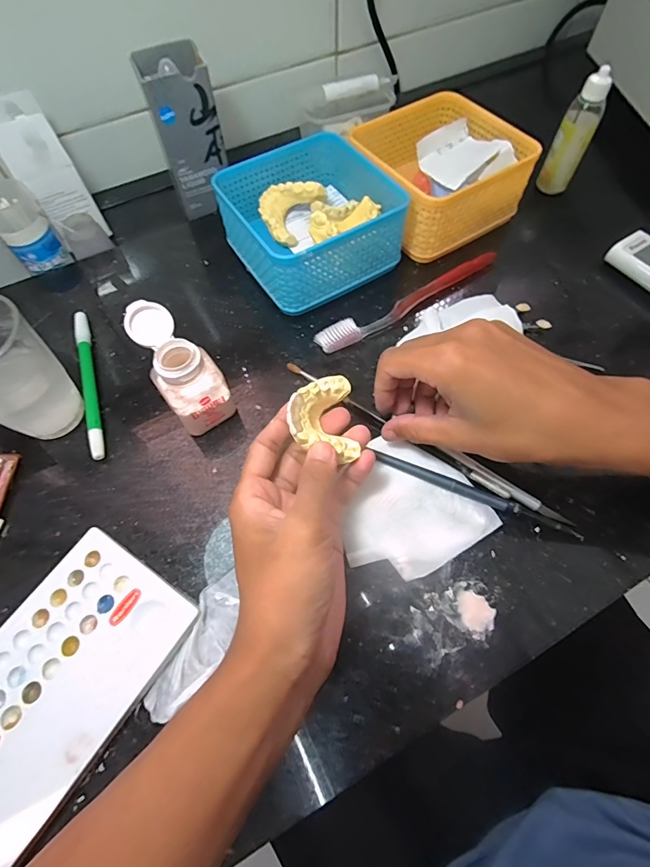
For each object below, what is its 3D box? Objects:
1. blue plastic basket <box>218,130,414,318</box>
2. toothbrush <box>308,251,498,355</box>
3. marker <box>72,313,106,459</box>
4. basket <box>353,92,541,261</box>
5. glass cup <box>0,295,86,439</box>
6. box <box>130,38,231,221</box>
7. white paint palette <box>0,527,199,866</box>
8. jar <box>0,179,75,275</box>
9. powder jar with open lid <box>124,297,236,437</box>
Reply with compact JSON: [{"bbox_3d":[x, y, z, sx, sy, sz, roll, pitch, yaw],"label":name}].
[{"bbox_3d":[-0.013,-0.193,0.374,0.131,0.064,0.134,-30,66,-13],"label":"blue plastic basket"},{"bbox_3d":[0.074,-0.116,0.358,0.183,0.014,0.018,-29,66,-13],"label":"toothbrush"},{"bbox_3d":[-0.190,-0.042,0.330,0.010,0.011,0.144,-18,64,-8],"label":"marker"},{"bbox_3d":[0.106,-0.248,0.398,0.132,0.066,0.132,-30,66,-13],"label":"basket"},{"bbox_3d":[-0.217,-0.041,0.283,0.062,0.088,0.063,0,63,1],"label":"glass cup"},{"bbox_3d":[-0.129,-0.282,0.391,0.056,0.119,0.049,-22,65,-10],"label":"box"},{"bbox_3d":[-0.155,0.140,0.232,0.094,0.008,0.151,30,67,15],"label":"white paint palette"},{"bbox_3d":[-0.281,-0.192,0.388,0.044,0.062,0.046,-30,66,-13],"label":"jar"},{"bbox_3d":[-0.101,-0.044,0.292,0.041,0.076,0.066,-35,68,-16],"label":"powder jar with open lid"}]

